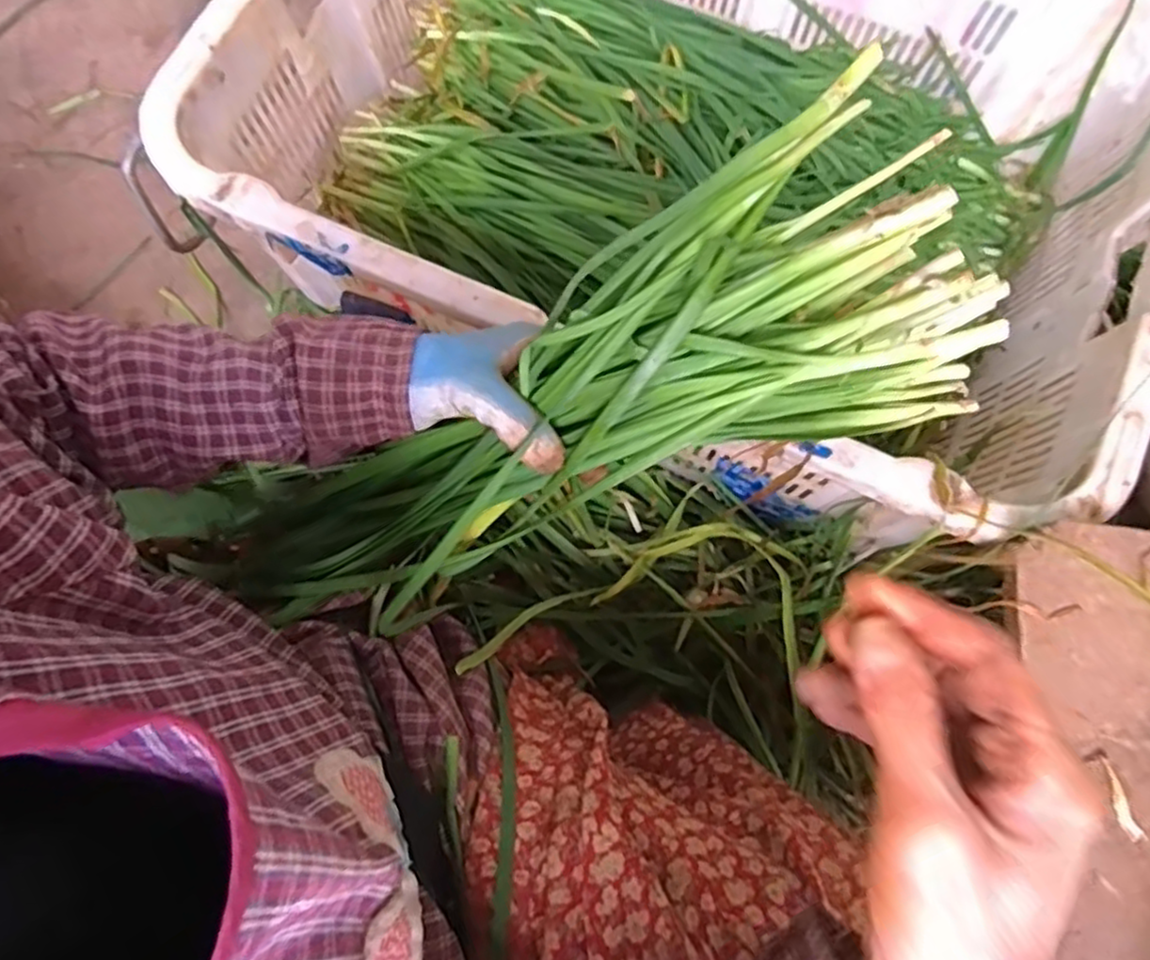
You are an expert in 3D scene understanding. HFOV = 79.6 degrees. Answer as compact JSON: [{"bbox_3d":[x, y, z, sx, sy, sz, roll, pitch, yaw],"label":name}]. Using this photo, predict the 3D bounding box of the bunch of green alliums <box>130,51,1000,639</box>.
[{"bbox_3d":[-0.018,-0.023,0.367,0.425,0.109,0.120,-25,76,19],"label":"bunch of green alliums"}]

